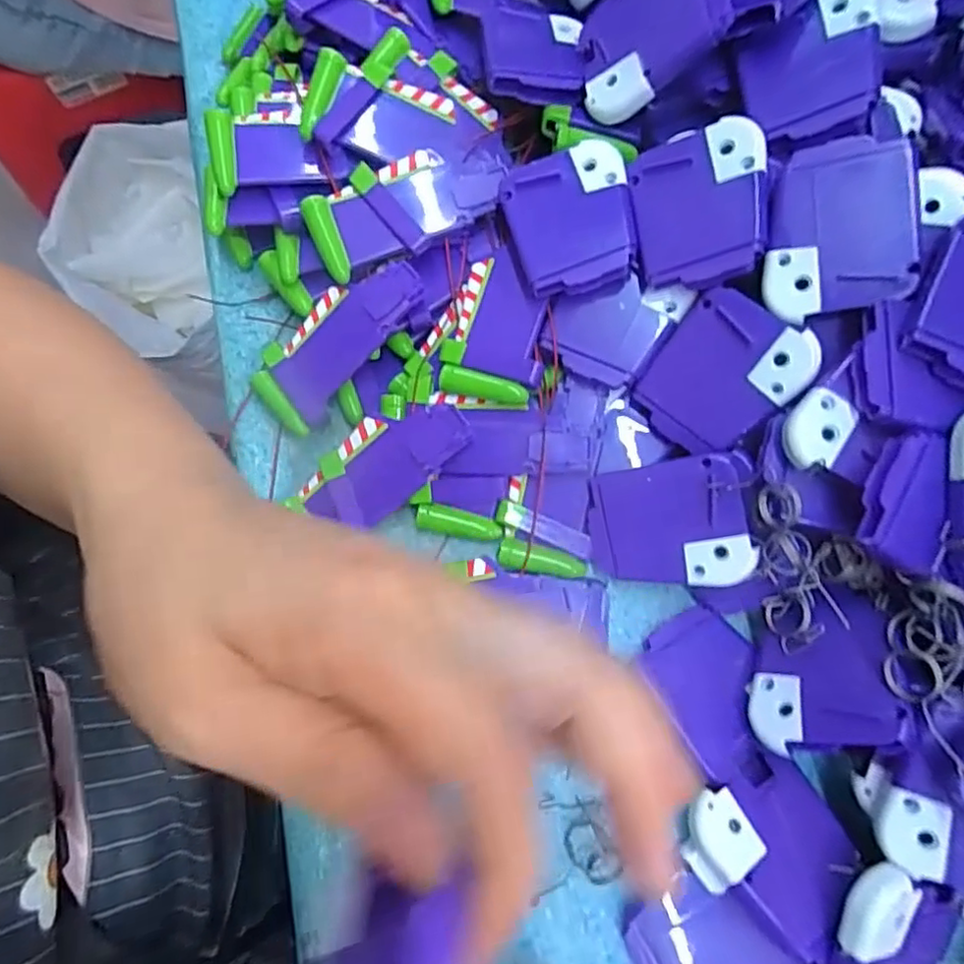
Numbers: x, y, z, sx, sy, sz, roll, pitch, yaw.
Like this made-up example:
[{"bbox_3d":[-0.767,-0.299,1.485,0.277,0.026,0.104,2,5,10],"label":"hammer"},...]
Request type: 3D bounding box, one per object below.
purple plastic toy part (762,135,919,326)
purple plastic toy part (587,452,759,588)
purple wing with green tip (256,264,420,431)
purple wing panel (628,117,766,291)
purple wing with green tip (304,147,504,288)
[{"bbox_3d":[0.133,-0.094,0.238,0.049,0.004,0.061,2,95,22],"label":"purple plastic toy part"},{"bbox_3d":[0.075,0.018,0.262,0.062,0.004,0.051,-11,92,22],"label":"purple plastic toy part"},{"bbox_3d":[-0.065,-0.064,0.289,0.088,0.008,0.040,-40,77,14],"label":"purple wing with green tip"},{"bbox_3d":[0.087,-0.109,0.255,0.050,0.006,0.059,-11,81,21],"label":"purple wing panel"},{"bbox_3d":[-0.033,-0.124,0.286,0.088,0.008,0.039,-23,93,-5],"label":"purple wing with green tip"}]

